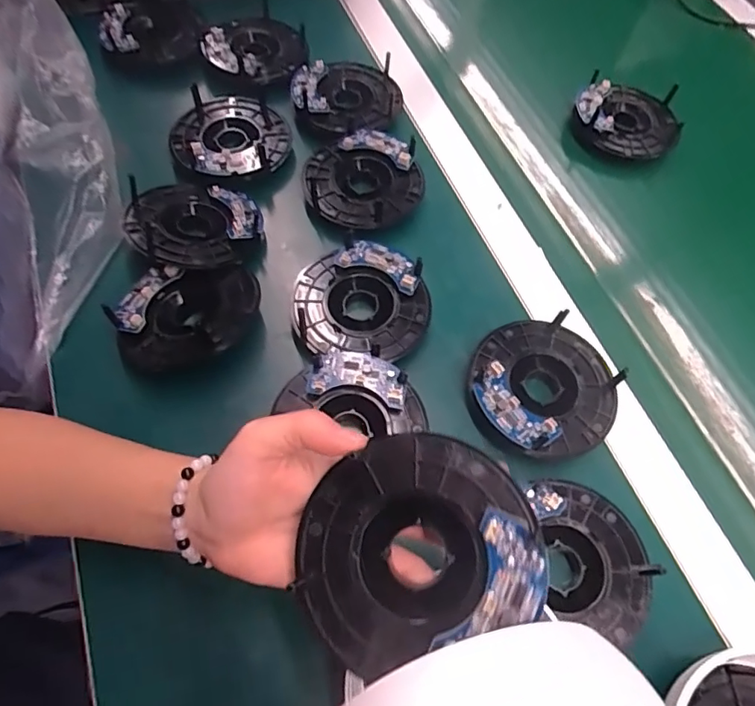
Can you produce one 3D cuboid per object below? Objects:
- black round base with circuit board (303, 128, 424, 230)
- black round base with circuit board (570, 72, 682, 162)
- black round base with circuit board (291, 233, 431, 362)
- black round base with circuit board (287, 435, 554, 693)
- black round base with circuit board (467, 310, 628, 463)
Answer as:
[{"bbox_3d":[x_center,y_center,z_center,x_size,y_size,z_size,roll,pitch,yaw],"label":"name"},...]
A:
[{"bbox_3d":[-0.012,-0.146,0.445,0.097,0.025,0.097,2,63,-3],"label":"black round base with circuit board"},{"bbox_3d":[0.246,-0.233,0.517,0.097,0.030,0.100,31,65,11],"label":"black round base with circuit board"},{"bbox_3d":[-0.012,-0.037,0.395,0.099,0.033,0.092,2,63,-3],"label":"black round base with circuit board"},{"bbox_3d":[0.016,0.082,0.230,0.099,0.028,0.084,-24,68,4],"label":"black round base with circuit board"},{"bbox_3d":[0.115,0.026,0.373,0.098,0.034,0.105,2,63,-3],"label":"black round base with circuit board"}]

